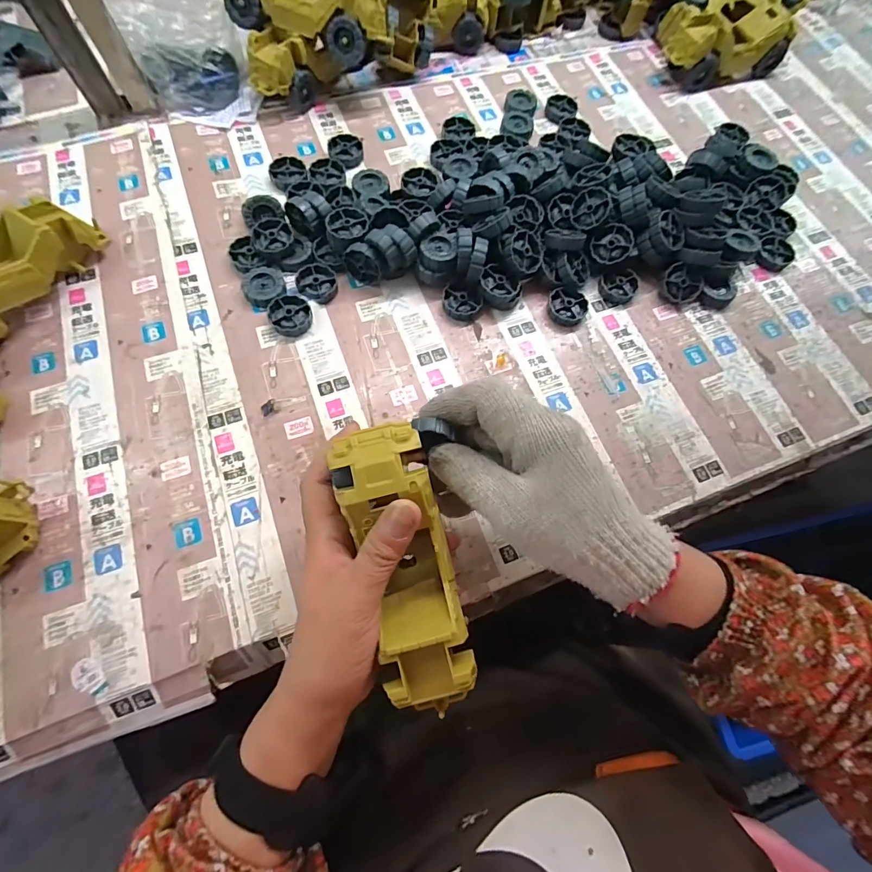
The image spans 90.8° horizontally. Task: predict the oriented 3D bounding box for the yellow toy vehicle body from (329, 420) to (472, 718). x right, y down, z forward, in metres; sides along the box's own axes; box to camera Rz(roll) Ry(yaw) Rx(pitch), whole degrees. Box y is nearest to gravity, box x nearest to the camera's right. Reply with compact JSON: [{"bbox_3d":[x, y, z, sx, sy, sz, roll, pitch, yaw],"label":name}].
[{"bbox_3d":[-0.016,0.081,0.258,0.052,0.046,0.170,-15,91,-6],"label":"yellow toy vehicle body"}]

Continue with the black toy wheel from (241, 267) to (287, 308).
[{"bbox_3d":[-0.162,-0.141,0.407,0.038,0.011,0.040,0,71,-1],"label":"black toy wheel"}]

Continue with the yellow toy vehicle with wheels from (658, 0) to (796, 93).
[{"bbox_3d":[0.361,-0.515,0.548,0.153,0.059,0.110,-13,72,-8],"label":"yellow toy vehicle with wheels"}]

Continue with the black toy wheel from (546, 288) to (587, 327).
[{"bbox_3d":[0.130,-0.127,0.426,0.037,0.010,0.036,10,71,2],"label":"black toy wheel"}]

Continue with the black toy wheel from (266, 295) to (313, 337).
[{"bbox_3d":[-0.135,-0.111,0.400,0.038,0.010,0.041,0,71,-1],"label":"black toy wheel"}]

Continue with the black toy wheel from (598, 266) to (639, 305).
[{"bbox_3d":[0.187,-0.154,0.440,0.042,0.010,0.037,-37,76,-13],"label":"black toy wheel"}]

